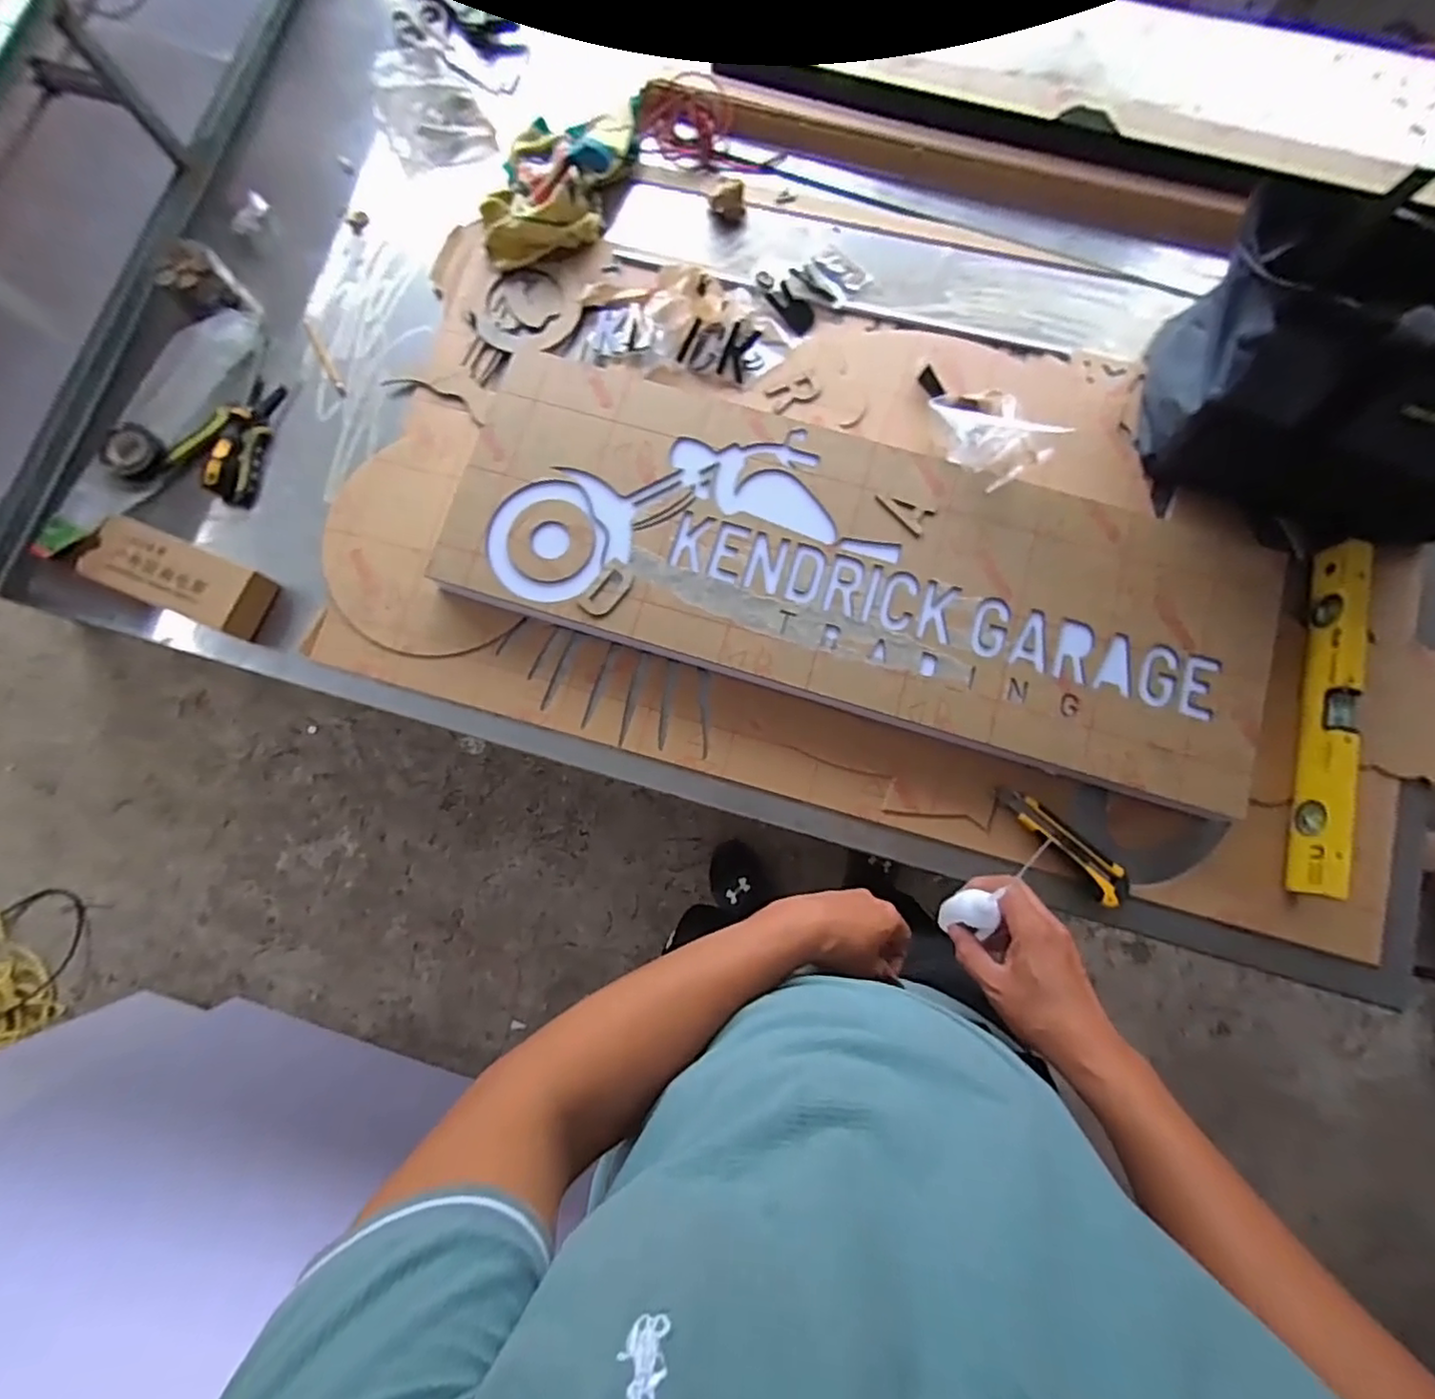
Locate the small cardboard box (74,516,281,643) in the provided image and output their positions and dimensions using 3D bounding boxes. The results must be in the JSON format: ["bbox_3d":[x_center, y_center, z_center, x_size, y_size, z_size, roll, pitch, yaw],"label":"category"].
[{"bbox_3d":[-0.624,-0.142,0.746,0.200,0.043,0.084,22,81,5],"label":"small cardboard box"}]

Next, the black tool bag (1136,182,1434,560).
[{"bbox_3d":[0.666,-0.323,0.682,0.322,0.230,0.267,11,82,4],"label":"black tool bag"}]

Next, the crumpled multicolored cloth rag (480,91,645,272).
[{"bbox_3d":[-0.201,-0.684,0.836,0.151,0.063,0.294,29,82,6],"label":"crumpled multicolored cloth rag"}]

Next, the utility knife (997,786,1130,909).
[{"bbox_3d":[0.369,0.152,0.686,0.158,0.018,0.036,43,85,7],"label":"utility knife"}]

